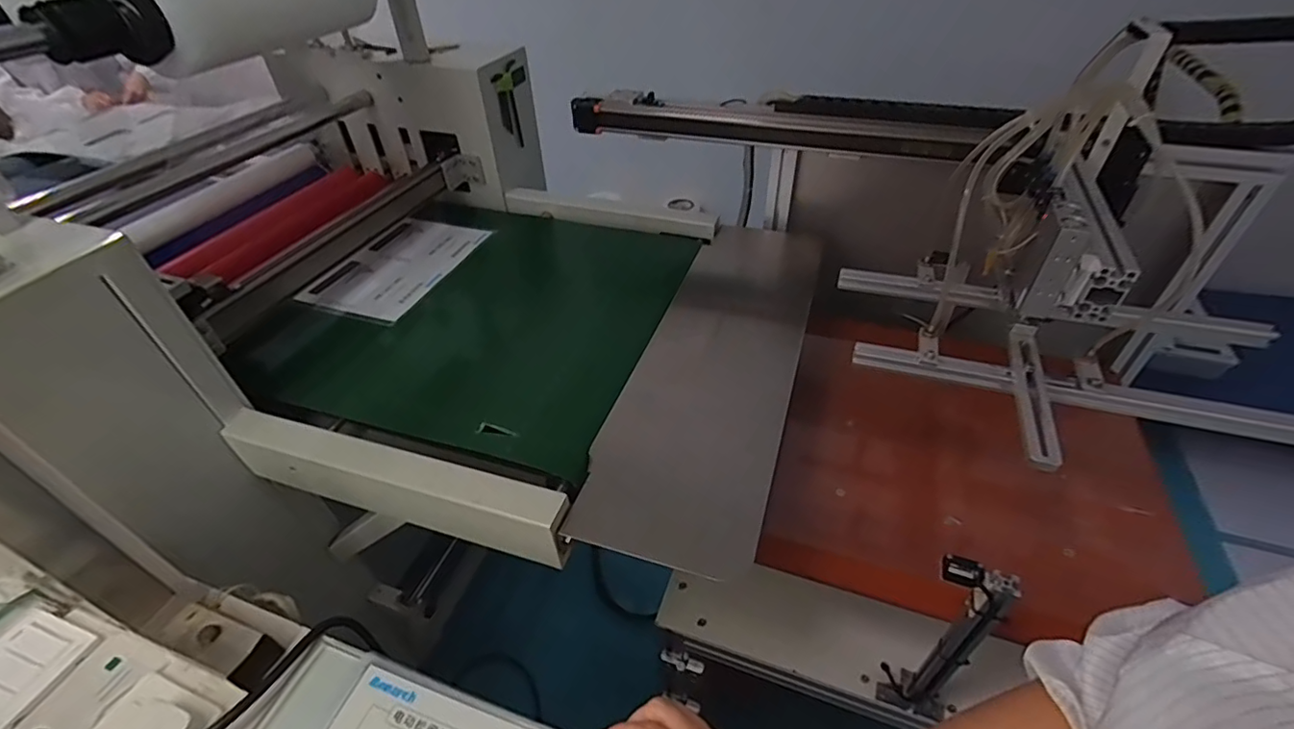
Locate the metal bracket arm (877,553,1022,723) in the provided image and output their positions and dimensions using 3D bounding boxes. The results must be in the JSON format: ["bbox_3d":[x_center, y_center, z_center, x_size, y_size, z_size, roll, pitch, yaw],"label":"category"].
[{"bbox_3d":[0.308,0.294,0.583,0.068,0.316,0.049,24,49,28],"label":"metal bracket arm"}]

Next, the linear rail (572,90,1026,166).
[{"bbox_3d":[0.193,-0.383,0.875,0.670,0.057,0.093,13,45,19],"label":"linear rail"}]

